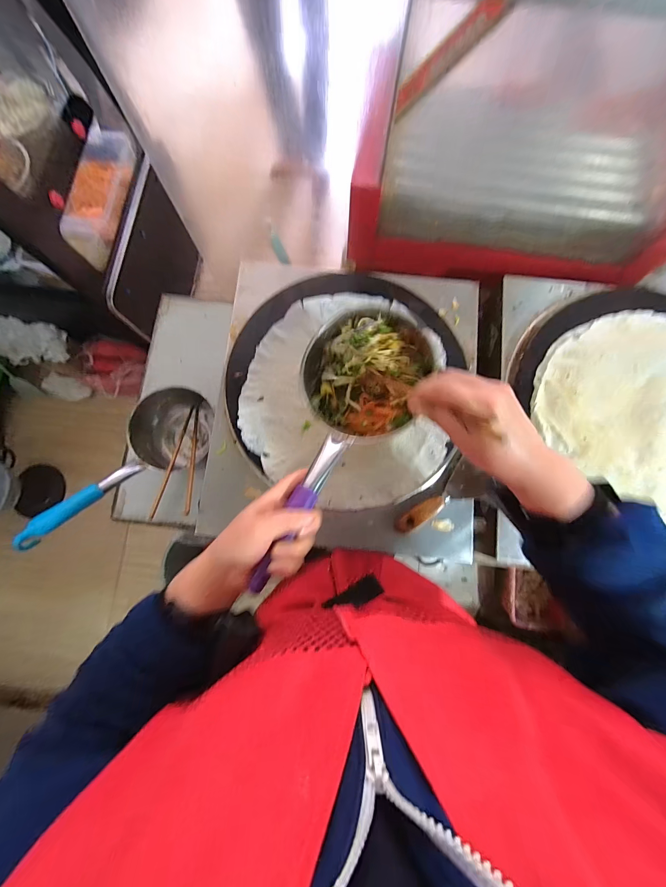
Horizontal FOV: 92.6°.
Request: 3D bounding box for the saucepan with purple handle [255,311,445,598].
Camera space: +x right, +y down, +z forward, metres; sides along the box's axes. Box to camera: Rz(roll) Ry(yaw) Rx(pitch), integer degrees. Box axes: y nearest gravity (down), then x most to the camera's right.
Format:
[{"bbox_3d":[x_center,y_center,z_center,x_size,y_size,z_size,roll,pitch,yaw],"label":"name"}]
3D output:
[{"bbox_3d":[0.000,-0.002,0.384,0.129,0.089,0.327,18,76,7],"label":"saucepan with purple handle"}]

